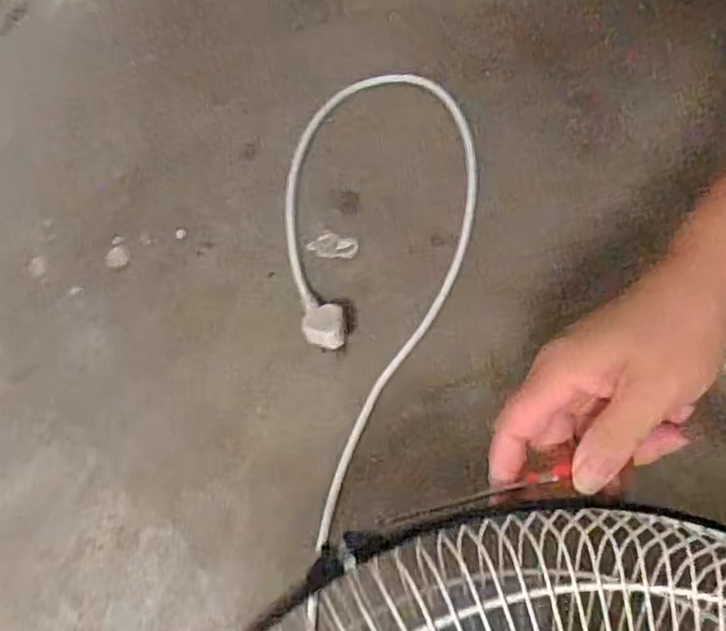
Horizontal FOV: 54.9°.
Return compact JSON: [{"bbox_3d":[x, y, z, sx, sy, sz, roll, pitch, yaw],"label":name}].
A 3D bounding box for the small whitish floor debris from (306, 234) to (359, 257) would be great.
[{"bbox_3d":[-0.023,-0.055,0.552,0.039,0.004,0.019,1,78,3],"label":"small whitish floor debris"}]

